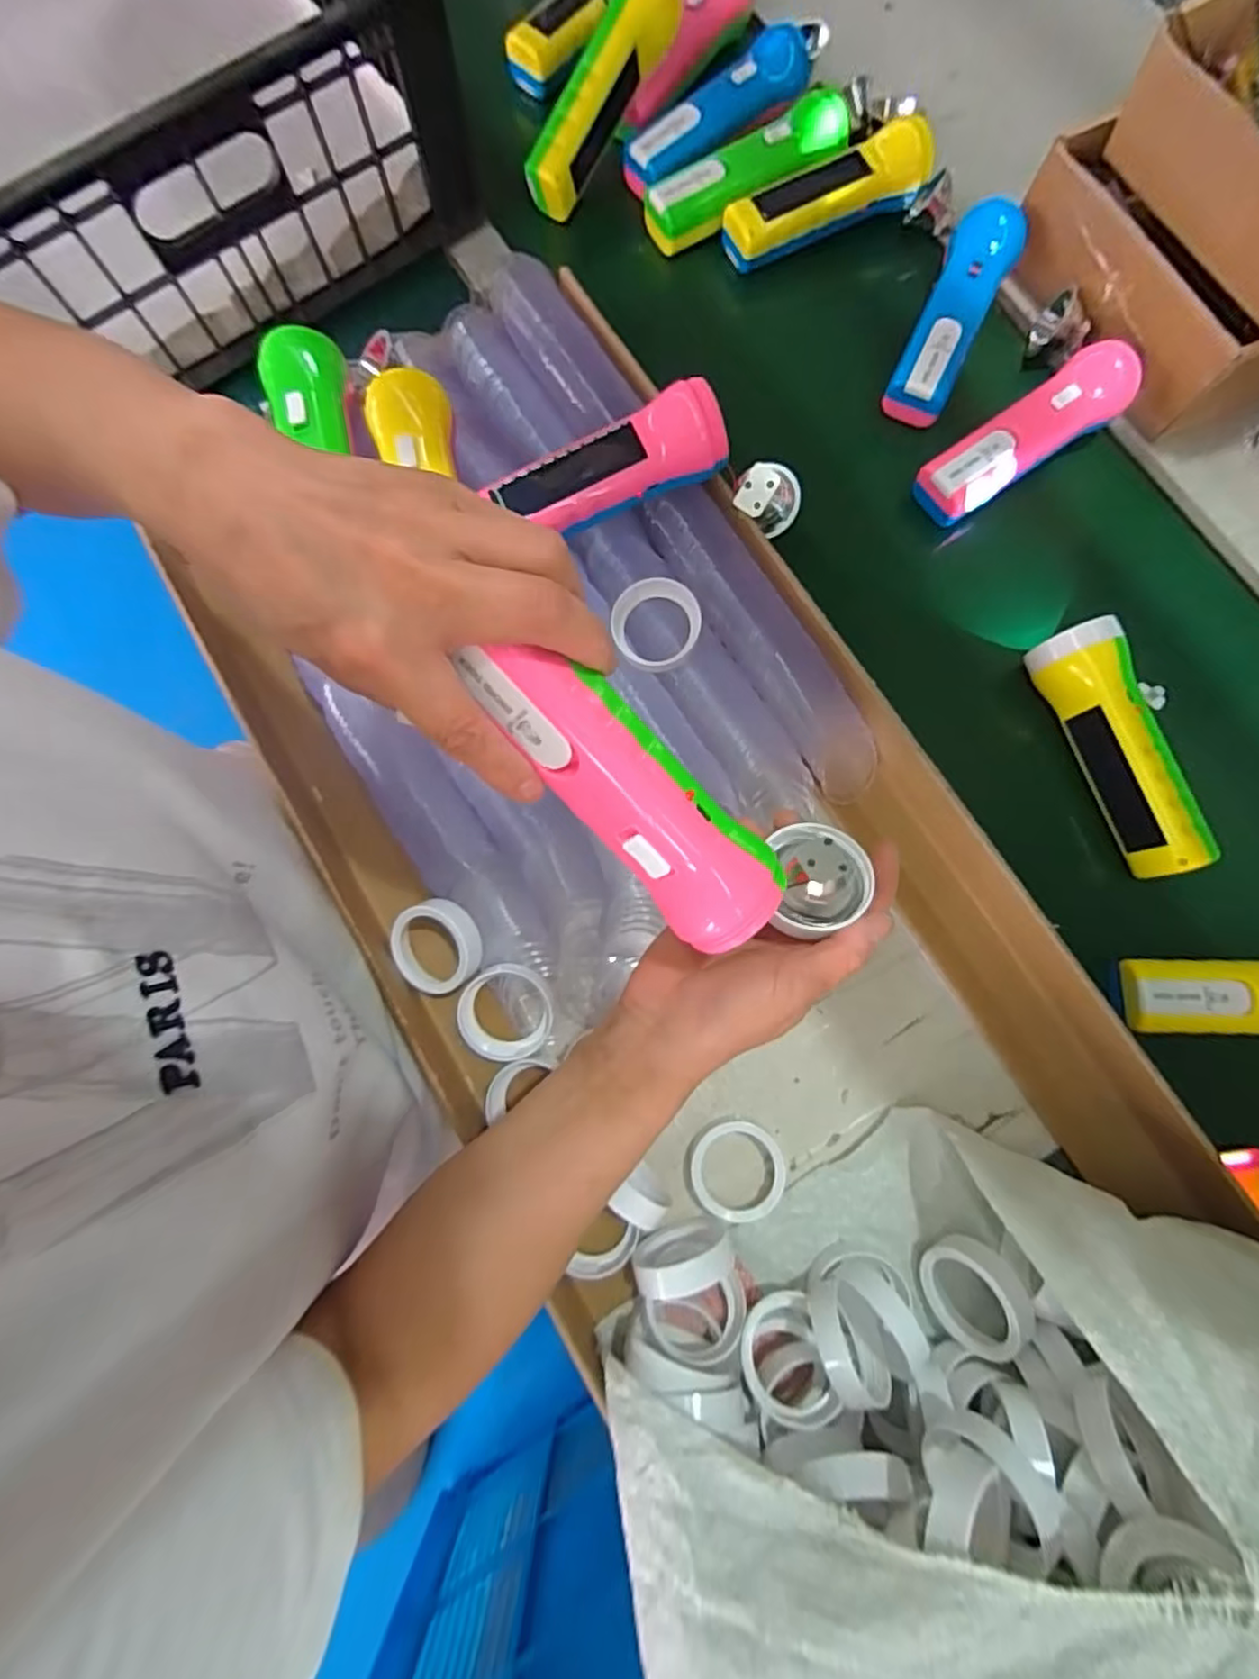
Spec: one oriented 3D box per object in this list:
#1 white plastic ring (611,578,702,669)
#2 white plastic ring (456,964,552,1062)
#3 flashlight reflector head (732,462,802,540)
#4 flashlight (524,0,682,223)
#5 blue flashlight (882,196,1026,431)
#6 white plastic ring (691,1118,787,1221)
[{"bbox_3d":[0.016,-0.131,0.396,0.053,0.016,0.053,1,98,8],"label":"white plastic ring"},{"bbox_3d":[-0.070,0.101,0.379,0.054,0.022,0.052,0,77,0],"label":"white plastic ring"},{"bbox_3d":[0.087,-0.217,0.414,0.026,0.044,0.039,27,116,40],"label":"flashlight reflector head"},{"bbox_3d":[-0.023,-0.560,0.483,0.034,0.047,0.162,36,99,8],"label":"flashlight"},{"bbox_3d":[0.236,-0.383,0.471,0.046,0.043,0.156,26,78,6],"label":"blue flashlight"},{"bbox_3d":[0.060,0.186,0.366,0.051,0.015,0.049,0,77,0],"label":"white plastic ring"}]

